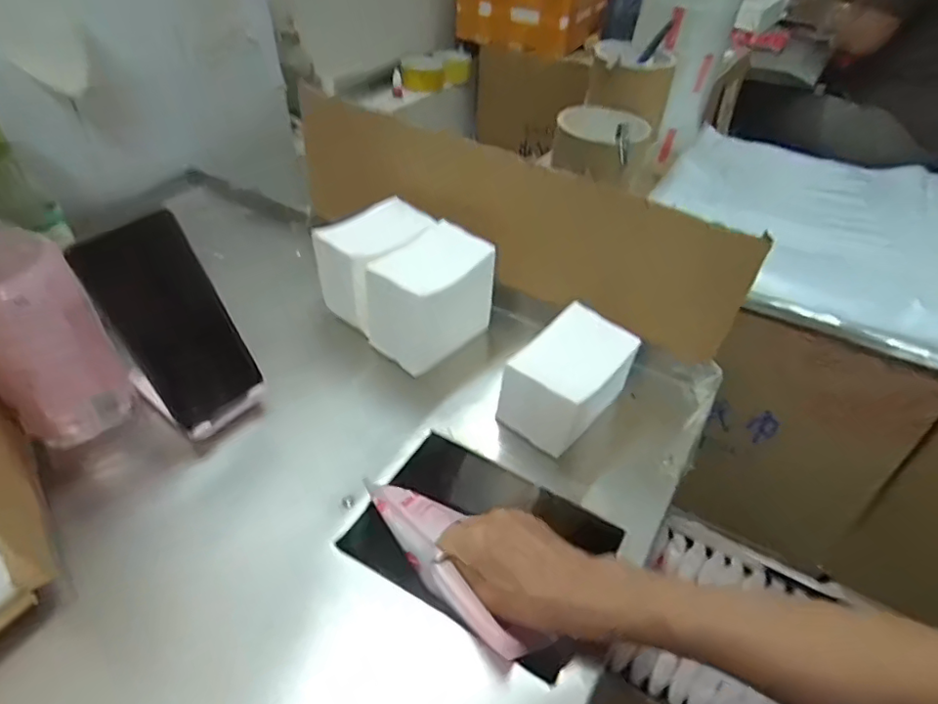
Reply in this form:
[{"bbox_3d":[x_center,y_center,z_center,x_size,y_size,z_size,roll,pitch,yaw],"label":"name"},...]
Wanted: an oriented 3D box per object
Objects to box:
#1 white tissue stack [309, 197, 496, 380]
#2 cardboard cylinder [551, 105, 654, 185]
[{"bbox_3d":[-0.065,-0.066,0.549,0.161,0.097,0.118,28,47,25],"label":"white tissue stack"},{"bbox_3d":[0.142,-0.226,0.625,0.096,0.057,0.102,18,44,16],"label":"cardboard cylinder"}]

